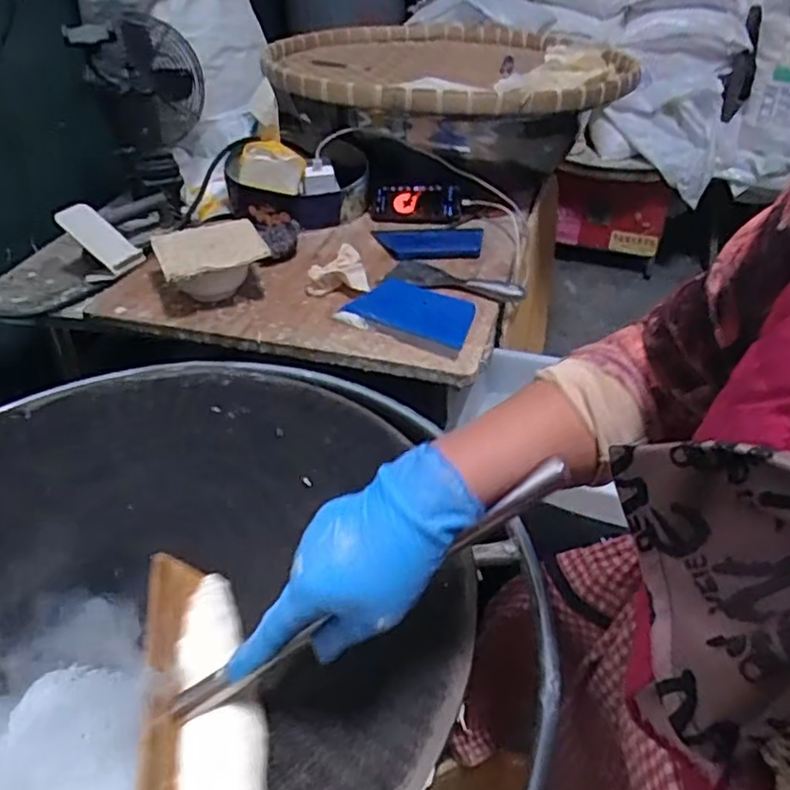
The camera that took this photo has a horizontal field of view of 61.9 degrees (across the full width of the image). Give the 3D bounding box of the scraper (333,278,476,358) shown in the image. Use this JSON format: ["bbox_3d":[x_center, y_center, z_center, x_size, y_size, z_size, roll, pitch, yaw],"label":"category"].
[{"bbox_3d":[0.023,-0.114,0.919,0.185,0.020,0.130,19,40,23],"label":"scraper"}]

